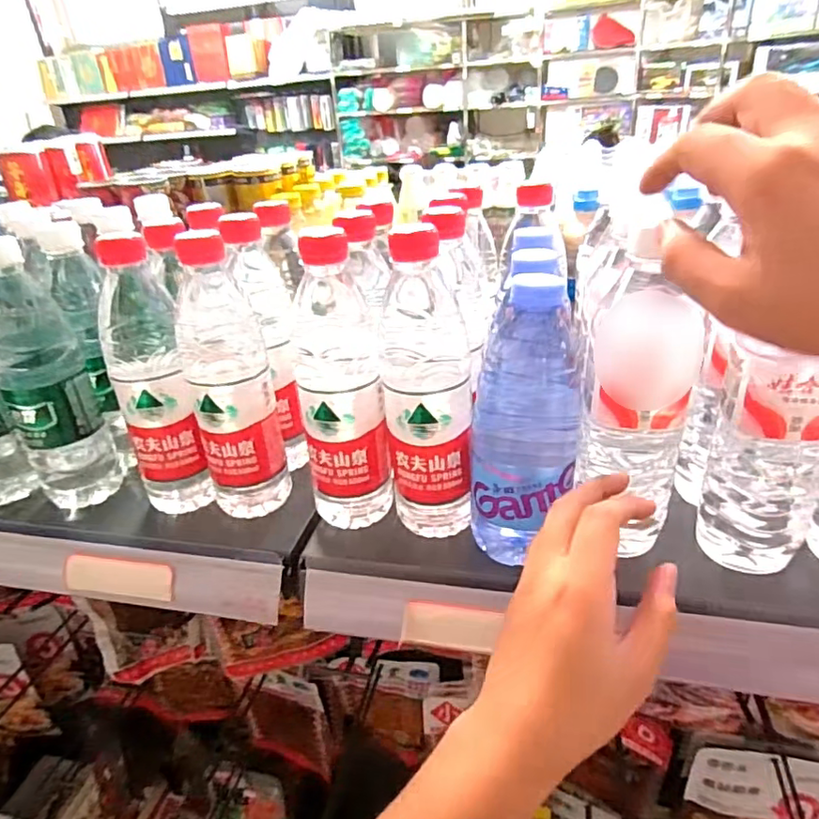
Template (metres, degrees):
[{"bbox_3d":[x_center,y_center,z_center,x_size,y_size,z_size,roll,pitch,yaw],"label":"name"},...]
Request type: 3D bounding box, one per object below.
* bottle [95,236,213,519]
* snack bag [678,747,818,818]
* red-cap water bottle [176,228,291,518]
[{"bbox_3d":[-0.203,-0.018,0.450,0.060,0.218,0.055,-19,33,-23],"label":"bottle"},{"bbox_3d":[0.459,0.541,0.742,0.181,0.241,0.062,0,30,9],"label":"snack bag"},{"bbox_3d":[-0.139,-0.017,0.441,0.061,0.220,0.057,-11,31,-11],"label":"red-cap water bottle"}]

